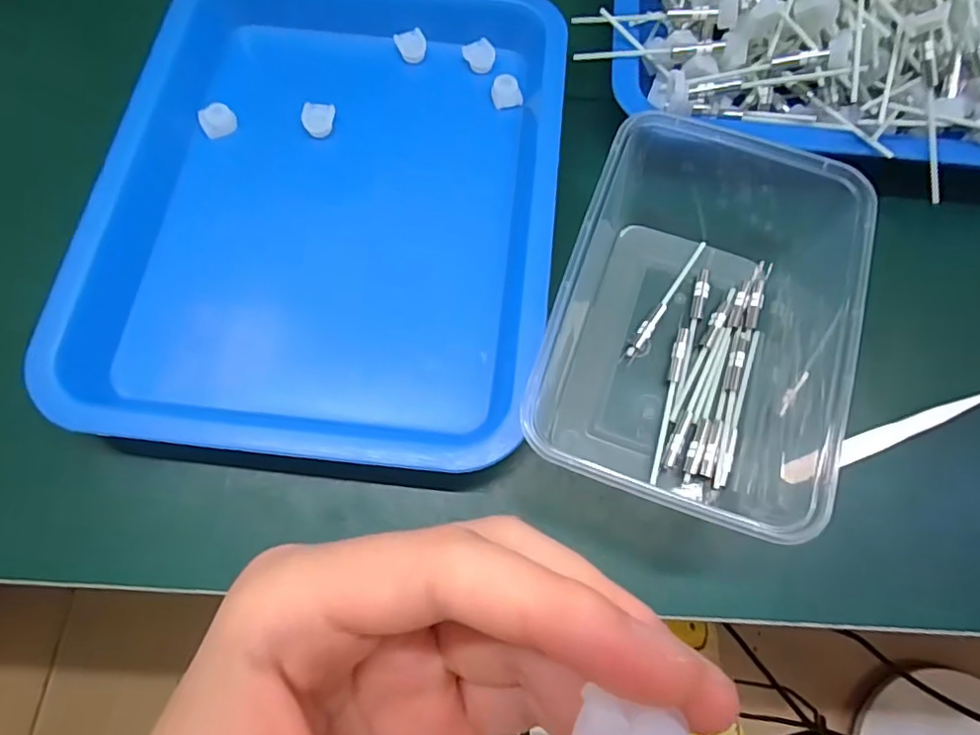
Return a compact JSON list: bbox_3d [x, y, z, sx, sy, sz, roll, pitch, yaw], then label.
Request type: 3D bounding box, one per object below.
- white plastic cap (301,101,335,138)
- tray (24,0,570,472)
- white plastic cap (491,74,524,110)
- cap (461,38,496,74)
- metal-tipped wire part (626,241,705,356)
[{"bbox_3d":[-0.097,-0.140,0.322,0.017,0.008,0.017,1,70,-1],"label":"white plastic cap"},{"bbox_3d":[-0.080,-0.094,0.314,0.223,0.058,0.281,7,70,2],"label":"tray"},{"bbox_3d":[0.010,-0.162,0.334,0.017,0.008,0.019,-11,102,6],"label":"white plastic cap"},{"bbox_3d":[-0.006,-0.187,0.341,0.018,0.004,0.019,-34,94,7],"label":"cap"},{"bbox_3d":[0.091,-0.036,0.289,0.007,0.005,0.078,35,73,11],"label":"metal-tipped wire part"}]

